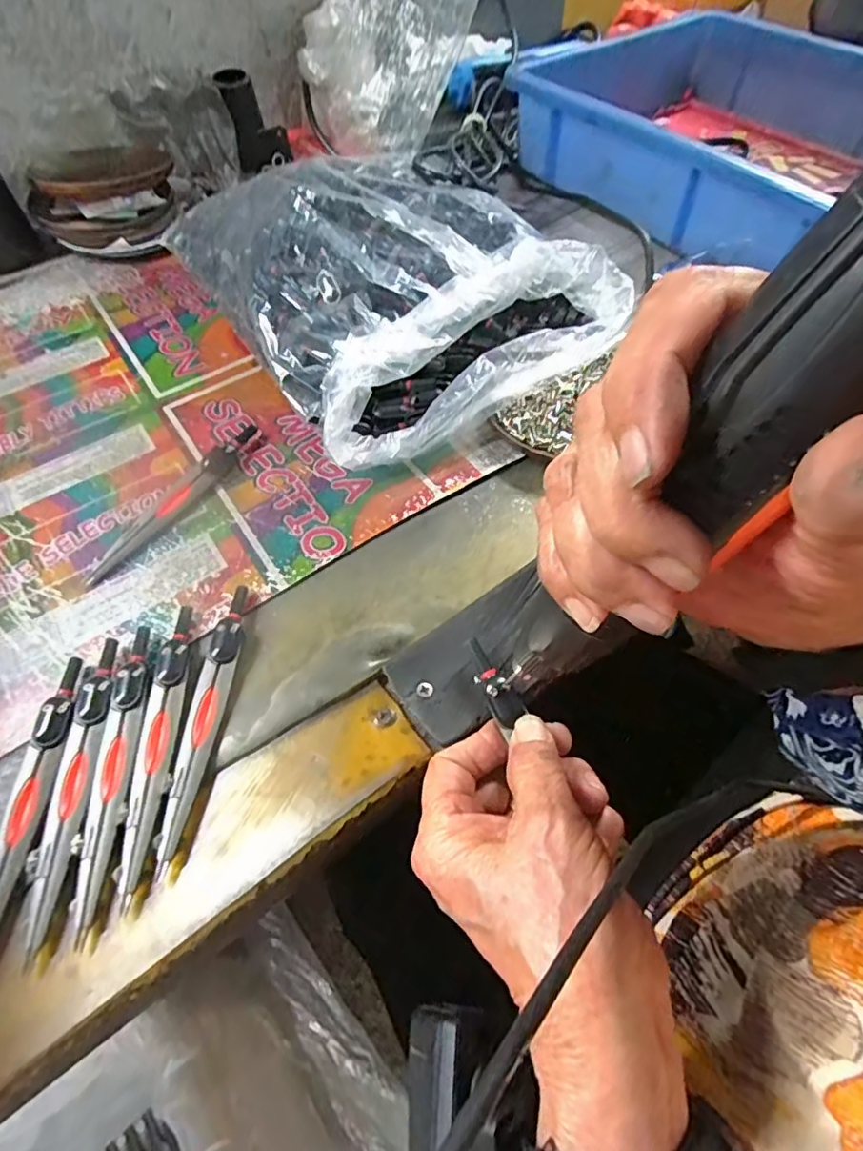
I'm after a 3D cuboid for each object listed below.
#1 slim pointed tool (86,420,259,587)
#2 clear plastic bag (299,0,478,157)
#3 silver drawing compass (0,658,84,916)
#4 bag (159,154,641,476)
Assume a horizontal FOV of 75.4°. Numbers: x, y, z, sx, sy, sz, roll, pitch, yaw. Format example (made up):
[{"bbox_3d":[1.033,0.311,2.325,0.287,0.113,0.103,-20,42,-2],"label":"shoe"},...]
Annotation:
[{"bbox_3d":[-0.149,-0.047,0.328,0.014,0.013,0.131,27,61,18],"label":"slim pointed tool"},{"bbox_3d":[-0.044,-0.471,0.506,0.155,0.126,0.086,32,64,21],"label":"clear plastic bag"},{"bbox_3d":[-0.169,0.095,0.235,0.014,0.011,0.127,-1,56,1],"label":"silver drawing compass"},{"bbox_3d":[-0.028,-0.216,0.403,0.232,0.071,0.283,-27,60,-16],"label":"bag"}]

